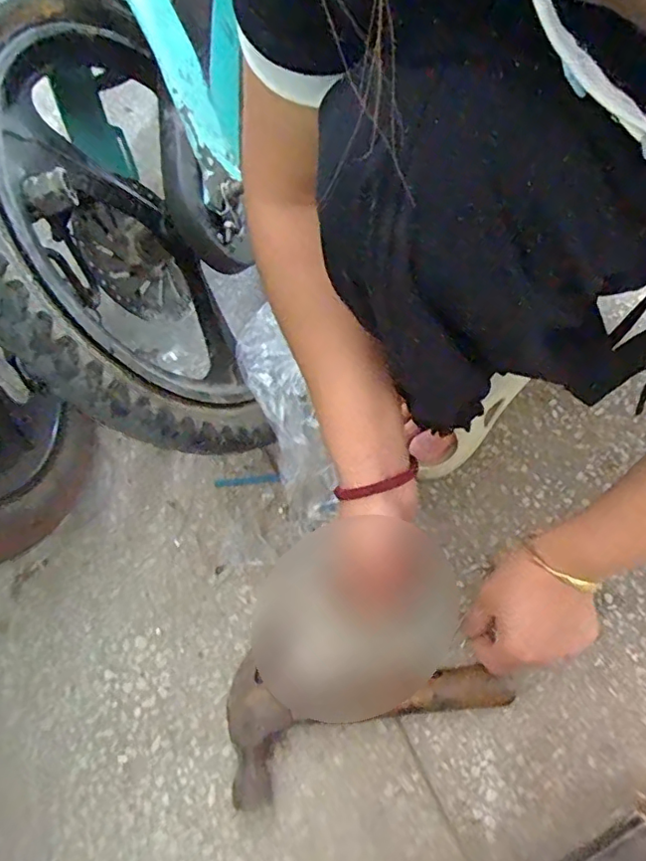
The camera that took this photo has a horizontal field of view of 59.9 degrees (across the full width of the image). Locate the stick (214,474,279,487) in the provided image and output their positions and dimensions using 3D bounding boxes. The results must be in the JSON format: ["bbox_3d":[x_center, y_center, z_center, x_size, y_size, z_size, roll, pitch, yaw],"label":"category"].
[{"bbox_3d":[-0.073,0.048,0.539,0.060,0.006,0.008,-7,64,-4],"label":"stick"}]

